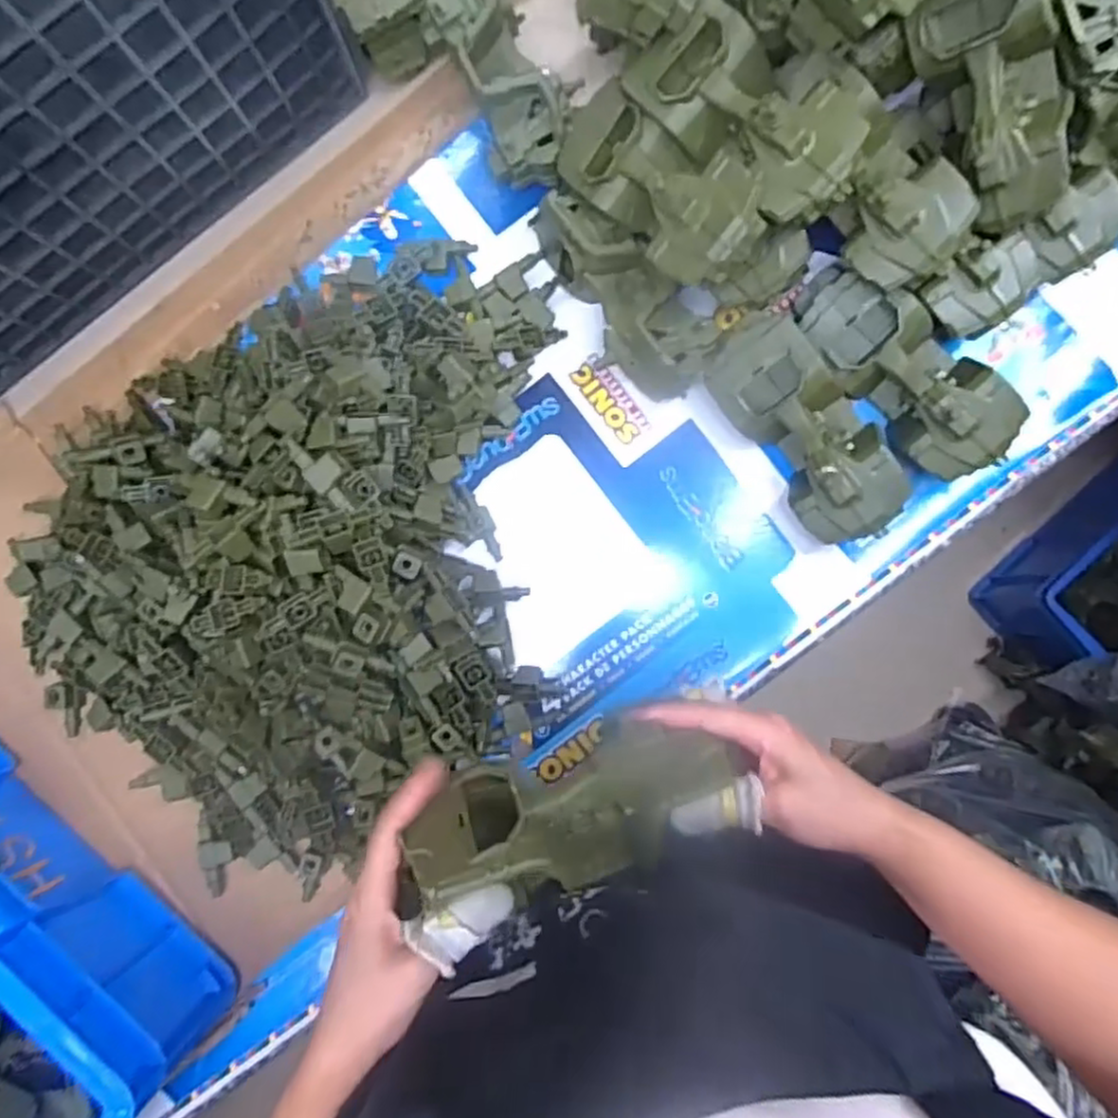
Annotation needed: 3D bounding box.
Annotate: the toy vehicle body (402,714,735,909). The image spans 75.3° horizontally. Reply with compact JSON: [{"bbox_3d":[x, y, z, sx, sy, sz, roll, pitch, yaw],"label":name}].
[{"bbox_3d":[0.007,0.134,0.386,0.165,0.061,0.072,-14,87,-9],"label":"toy vehicle body"}]

